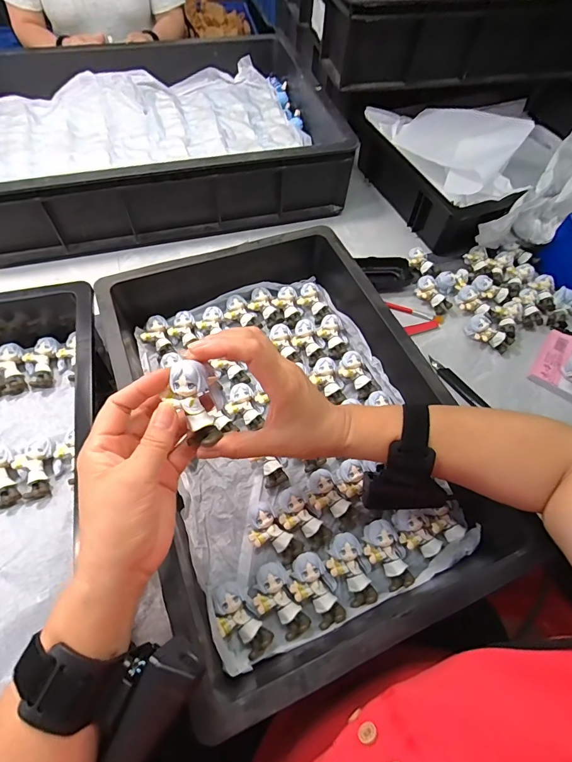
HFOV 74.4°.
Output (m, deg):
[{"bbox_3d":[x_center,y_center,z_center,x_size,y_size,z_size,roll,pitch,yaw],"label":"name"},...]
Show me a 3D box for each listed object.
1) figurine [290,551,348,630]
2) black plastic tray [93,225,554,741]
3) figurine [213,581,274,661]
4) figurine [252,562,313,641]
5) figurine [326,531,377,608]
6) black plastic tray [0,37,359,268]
[{"bbox_3d":[0.030,0.198,0.358,0.038,0.024,0.064,-36,68,-21],"label":"figurine"},{"bbox_3d":[-0.002,0.022,0.425,0.312,0.096,0.472,-18,63,-13],"label":"black plastic tray"},{"bbox_3d":[-0.042,0.216,0.342,0.032,0.023,0.064,-33,67,-20],"label":"figurine"},{"bbox_3d":[-0.007,0.205,0.351,0.038,0.024,0.063,-22,63,-15],"label":"figurine"},{"bbox_3d":[0.064,0.184,0.366,0.038,0.024,0.063,-25,64,-17],"label":"figurine"},{"bbox_3d":[-0.238,-0.436,0.677,0.592,0.121,0.419,-13,61,-11],"label":"black plastic tray"}]

